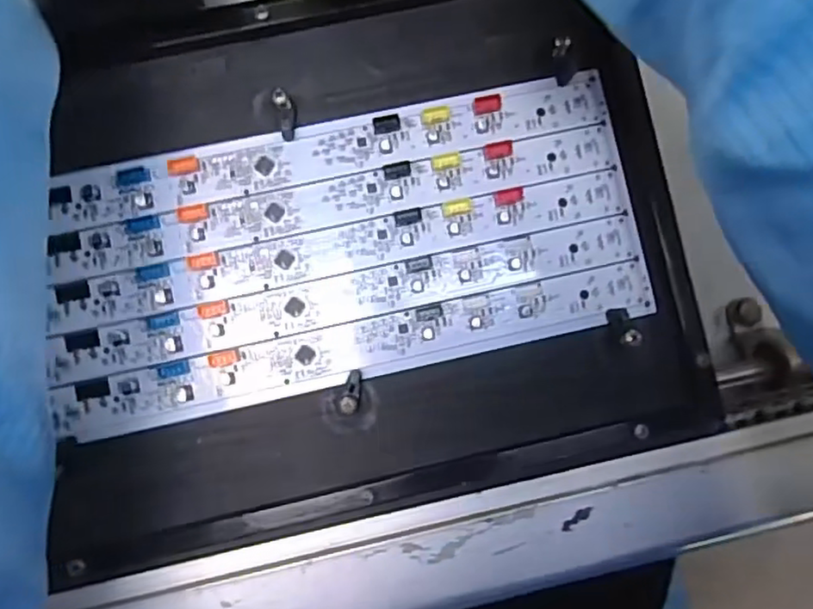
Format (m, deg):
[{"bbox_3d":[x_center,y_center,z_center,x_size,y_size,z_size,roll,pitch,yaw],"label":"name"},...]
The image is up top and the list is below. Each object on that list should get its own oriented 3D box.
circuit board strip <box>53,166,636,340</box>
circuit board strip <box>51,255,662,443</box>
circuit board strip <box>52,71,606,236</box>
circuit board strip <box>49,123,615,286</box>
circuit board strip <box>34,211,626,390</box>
[{"bbox_3d":[-0.027,-0.026,0.287,0.260,0.004,0.023,-12,88,-3],"label":"circuit board strip"},{"bbox_3d":[-0.020,0.021,0.287,0.271,0.004,0.026,-12,88,-3],"label":"circuit board strip"},{"bbox_3d":[-0.031,-0.071,0.290,0.253,0.005,0.025,-13,88,-3],"label":"circuit board strip"},{"bbox_3d":[-0.031,-0.049,0.289,0.256,0.004,0.023,-12,88,-3],"label":"circuit board strip"},{"bbox_3d":[-0.026,-0.003,0.287,0.263,0.004,0.022,-13,88,-3],"label":"circuit board strip"}]

